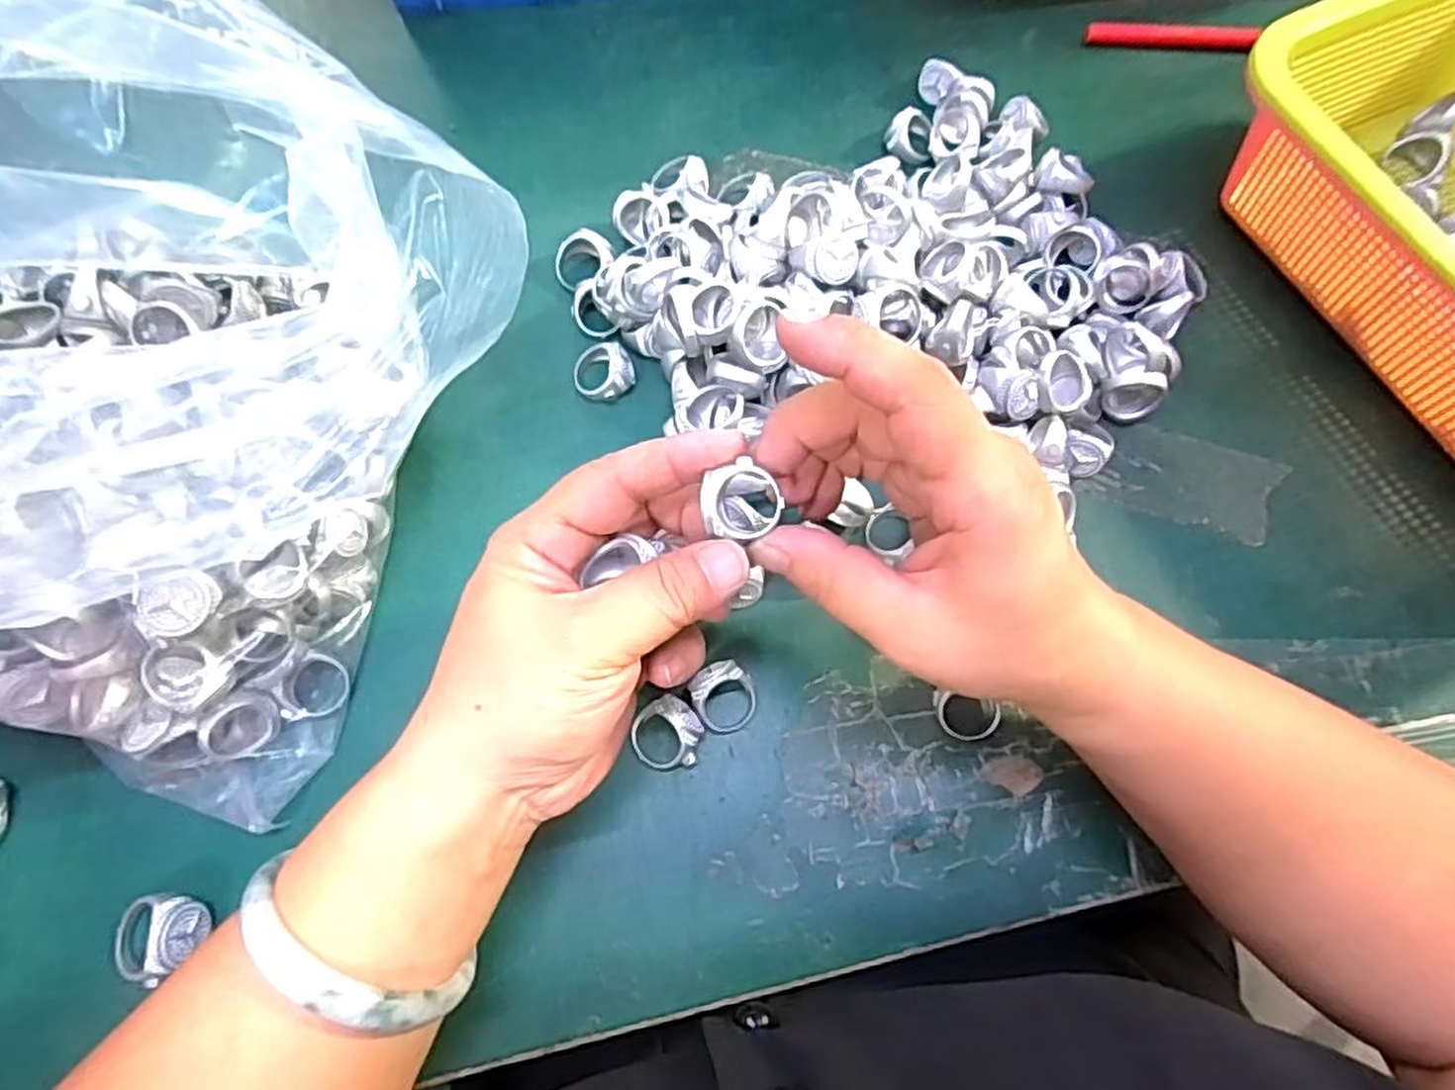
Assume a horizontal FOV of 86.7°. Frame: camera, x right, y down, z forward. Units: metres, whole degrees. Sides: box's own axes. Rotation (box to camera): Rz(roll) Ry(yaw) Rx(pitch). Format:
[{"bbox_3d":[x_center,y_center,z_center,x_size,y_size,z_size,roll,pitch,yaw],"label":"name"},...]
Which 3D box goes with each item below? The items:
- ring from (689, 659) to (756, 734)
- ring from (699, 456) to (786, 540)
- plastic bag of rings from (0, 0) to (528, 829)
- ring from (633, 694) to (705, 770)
[{"bbox_3d":[-0.001,0.057,0.288,0.024,0.016,0.024,1,69,-2],"label":"ring"},{"bbox_3d":[0.003,-0.012,0.226,0.023,0.009,0.020,-23,71,-10],"label":"ring"},{"bbox_3d":[-0.207,-0.062,0.228,0.217,0.200,0.214,28,70,9],"label":"plastic bag of rings"},{"bbox_3d":[-0.021,0.069,0.282,0.023,0.017,0.025,1,69,-2],"label":"ring"}]

